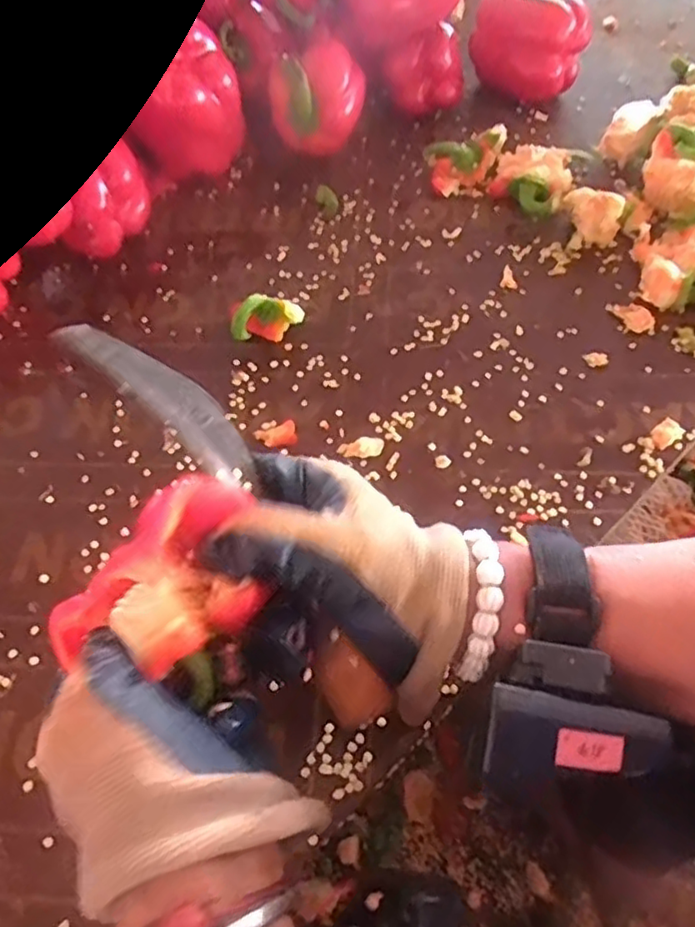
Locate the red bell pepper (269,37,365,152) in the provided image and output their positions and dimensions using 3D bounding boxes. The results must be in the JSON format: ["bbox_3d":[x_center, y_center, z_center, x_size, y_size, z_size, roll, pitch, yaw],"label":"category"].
[{"bbox_3d":[-0.026,-0.313,0.555,0.080,0.075,0.085,-8,58,-2],"label":"red bell pepper"}]

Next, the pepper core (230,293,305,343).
[{"bbox_3d":[-0.055,-0.099,0.450,0.048,0.032,0.020,-8,58,-2],"label":"pepper core"}]

